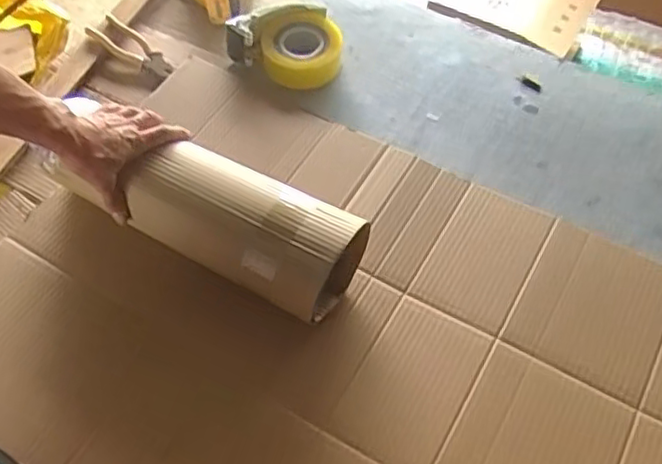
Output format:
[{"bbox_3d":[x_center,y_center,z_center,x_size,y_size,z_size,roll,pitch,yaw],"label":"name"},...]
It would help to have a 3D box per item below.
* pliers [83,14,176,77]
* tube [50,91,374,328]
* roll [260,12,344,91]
[{"bbox_3d":[-0.314,-0.293,1.025,0.157,0.017,0.053,36,63,11],"label":"pliers"},{"bbox_3d":[-0.152,-0.025,0.772,0.401,0.093,0.119,21,58,16],"label":"tube"},{"bbox_3d":[-0.042,-0.285,0.997,0.126,0.046,0.130,0,55,0],"label":"roll"}]

